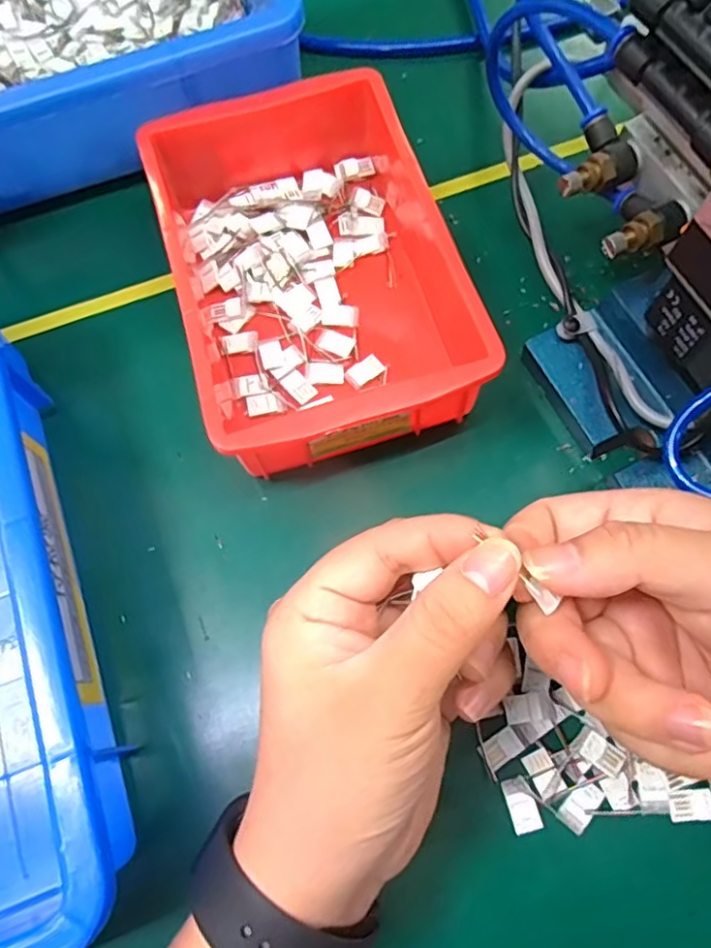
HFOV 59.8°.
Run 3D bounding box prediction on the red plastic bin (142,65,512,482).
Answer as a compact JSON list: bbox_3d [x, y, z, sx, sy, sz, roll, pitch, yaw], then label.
[{"bbox_3d":[-0.028,-0.112,0.328,0.129,0.066,0.216,-18,71,-4],"label":"red plastic bin"}]

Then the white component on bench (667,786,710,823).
[{"bbox_3d":[0.141,0.138,0.257,0.019,0.004,0.012,-8,68,-2],"label":"white component on bench"}]

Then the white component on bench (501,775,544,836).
[{"bbox_3d":[0.070,0.139,0.259,0.012,0.004,0.021,-14,71,-3],"label":"white component on bench"}]

